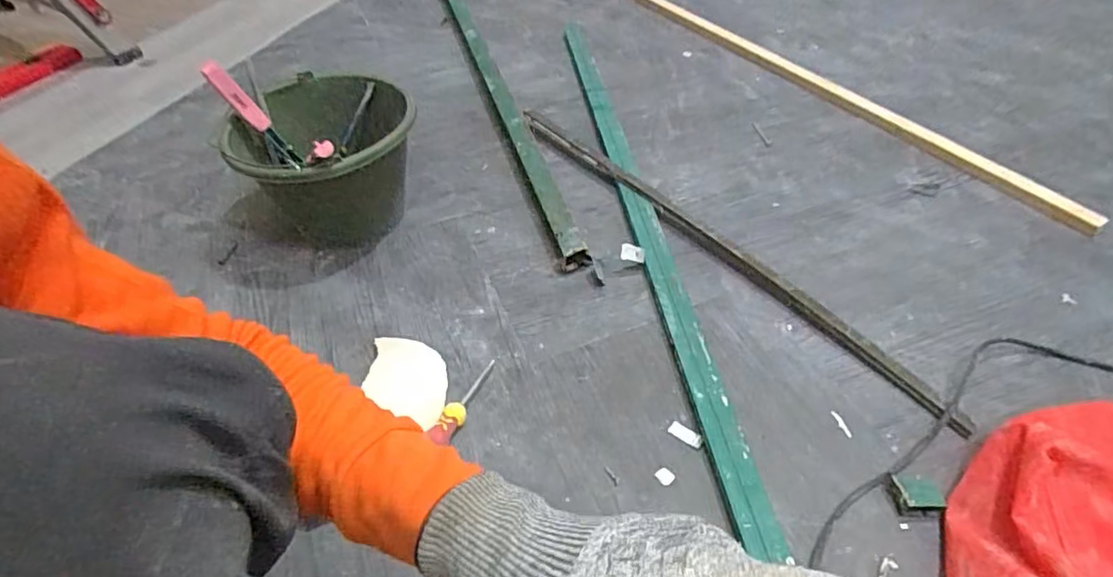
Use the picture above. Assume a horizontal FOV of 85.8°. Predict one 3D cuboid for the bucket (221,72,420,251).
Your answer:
[{"bbox_3d":[-0.312,-0.170,0.856,0.246,0.190,0.273,-20,49,-15],"label":"bucket"}]

